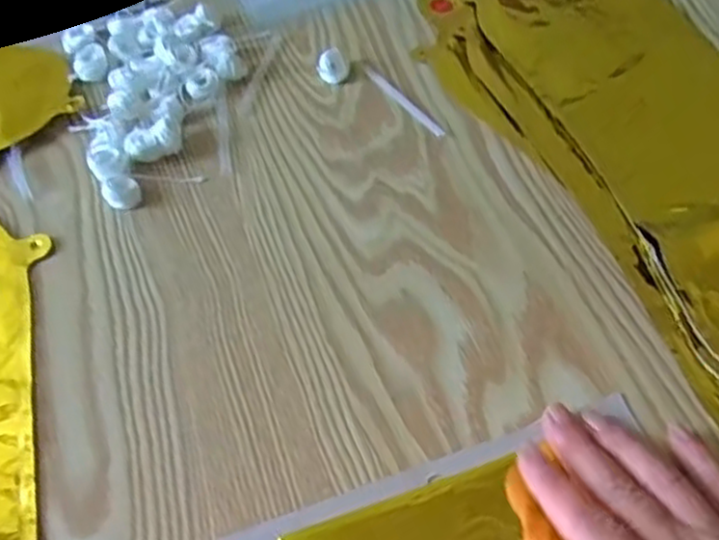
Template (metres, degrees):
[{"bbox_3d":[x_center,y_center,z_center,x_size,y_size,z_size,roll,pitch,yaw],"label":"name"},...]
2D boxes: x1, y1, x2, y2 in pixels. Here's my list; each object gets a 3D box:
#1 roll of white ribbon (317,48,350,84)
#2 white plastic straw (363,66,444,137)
[{"bbox_3d":[-0.017,-0.131,0.486,0.019,0.012,0.019,-1,52,1],"label":"roll of white ribbon"},{"bbox_3d":[0.027,-0.107,0.473,0.008,0.004,0.078,-29,57,-20],"label":"white plastic straw"}]

